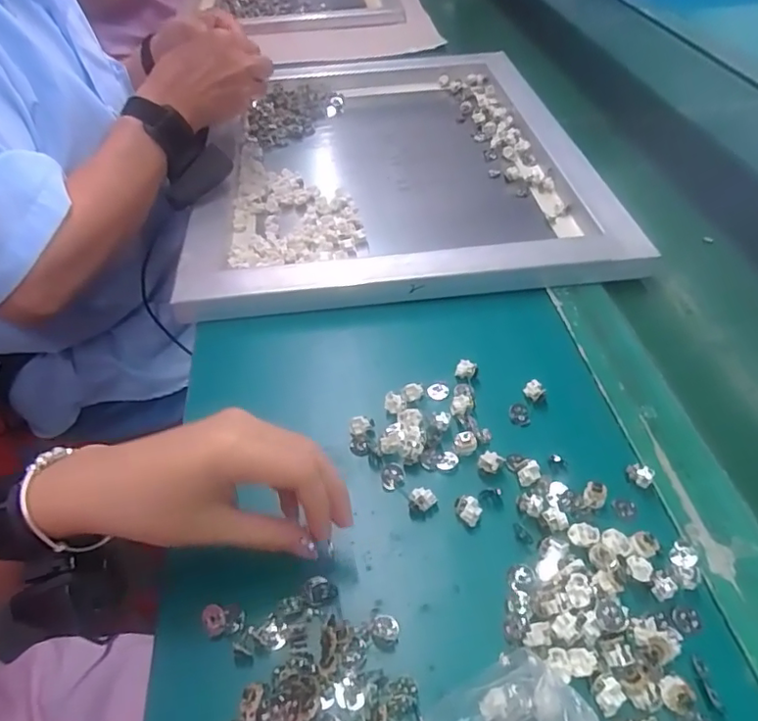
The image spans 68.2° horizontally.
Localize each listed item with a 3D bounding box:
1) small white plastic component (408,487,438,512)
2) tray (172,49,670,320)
[{"bbox_3d":[0.027,0.087,0.350,0.017,0.012,0.010,11,49,12],"label":"small white plastic component"},{"bbox_3d":[0.014,-0.244,0.652,0.415,0.025,0.519,-5,47,-3],"label":"tray"}]

